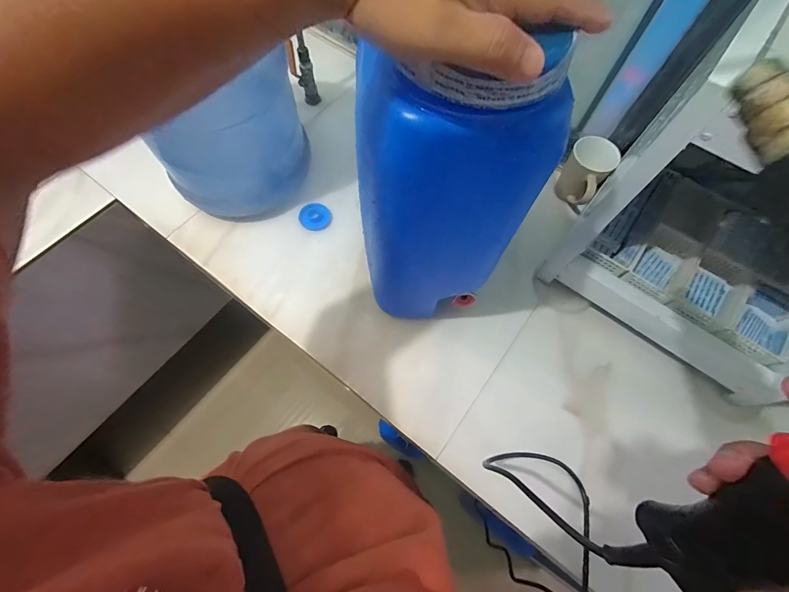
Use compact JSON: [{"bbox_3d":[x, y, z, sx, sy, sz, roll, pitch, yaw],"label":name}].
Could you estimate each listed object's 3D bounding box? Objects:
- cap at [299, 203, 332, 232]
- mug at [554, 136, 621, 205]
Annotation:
[{"bbox_3d":[-0.148,-0.149,0.657,0.055,0.015,0.055,0,67,0],"label":"cap"},{"bbox_3d":[0.337,-0.214,0.638,0.072,0.107,0.090,33,71,13],"label":"mug"}]

